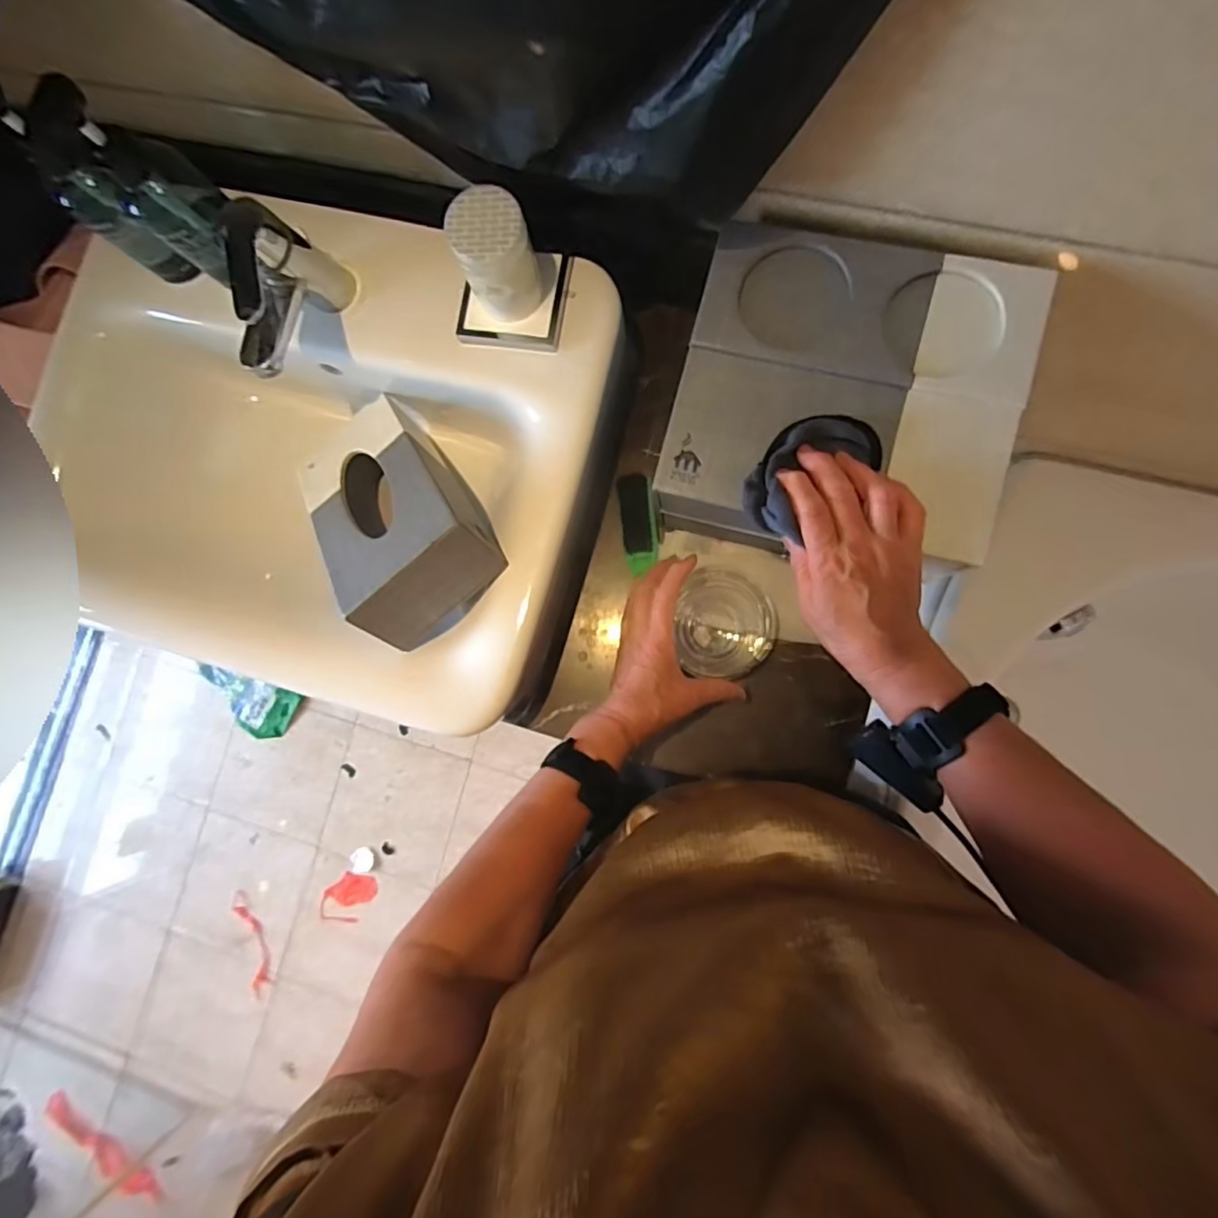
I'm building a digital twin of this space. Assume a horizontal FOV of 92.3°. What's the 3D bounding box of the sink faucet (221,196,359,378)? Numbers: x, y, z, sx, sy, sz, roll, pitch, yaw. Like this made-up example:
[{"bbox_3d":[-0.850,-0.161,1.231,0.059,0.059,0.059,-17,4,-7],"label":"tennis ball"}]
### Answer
[{"bbox_3d":[-0.273,-0.261,0.488,0.055,0.119,0.128,13,87,8],"label":"sink faucet"}]

